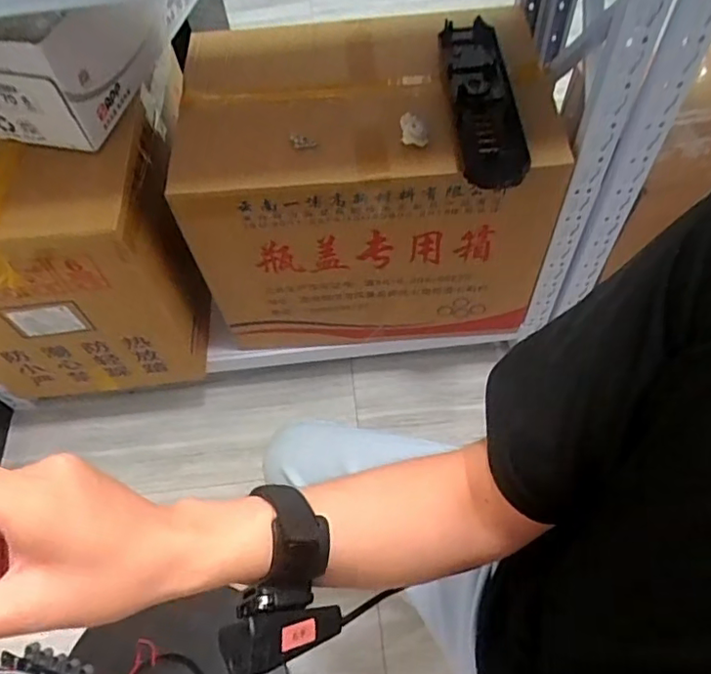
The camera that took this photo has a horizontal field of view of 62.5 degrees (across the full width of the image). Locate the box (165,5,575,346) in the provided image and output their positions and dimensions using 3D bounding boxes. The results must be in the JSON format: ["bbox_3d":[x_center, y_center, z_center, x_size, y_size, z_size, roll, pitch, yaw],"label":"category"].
[{"bbox_3d":[0.018,-0.295,1.101,0.684,0.482,0.428,-2,58,3],"label":"box"}]

